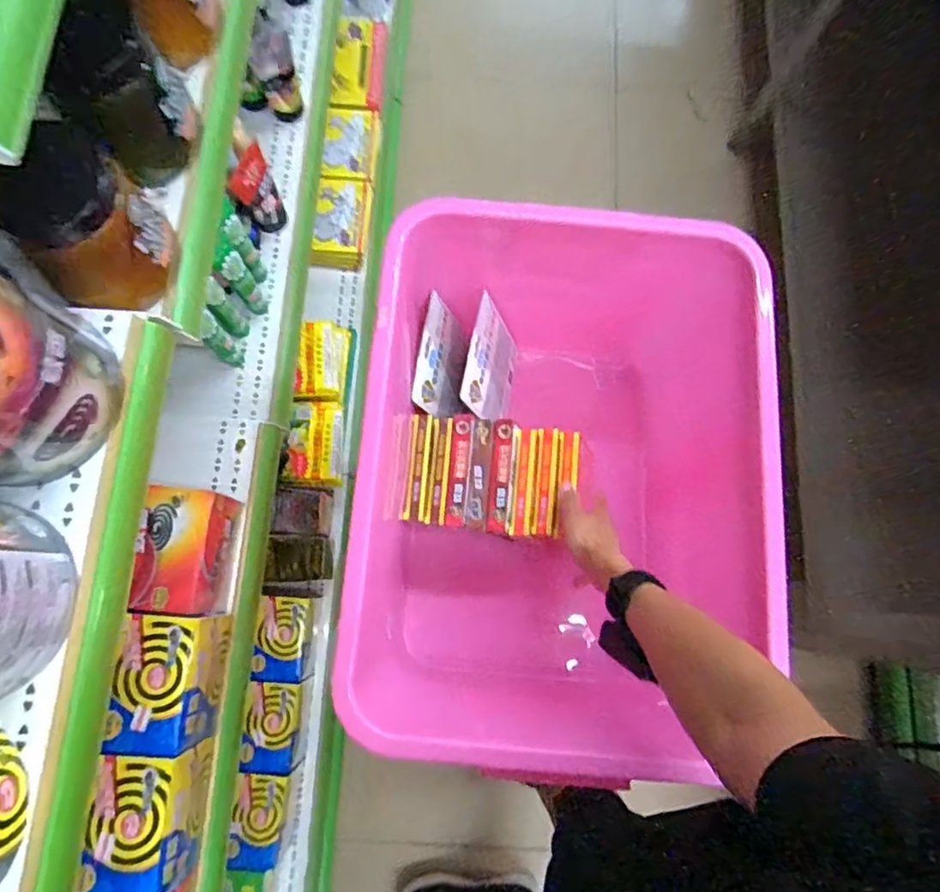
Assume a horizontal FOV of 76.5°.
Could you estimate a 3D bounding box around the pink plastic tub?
[{"bbox_3d":[0.095,0.049,0.729,0.397,0.361,0.591,4,76,1],"label":"pink plastic tub"}]

